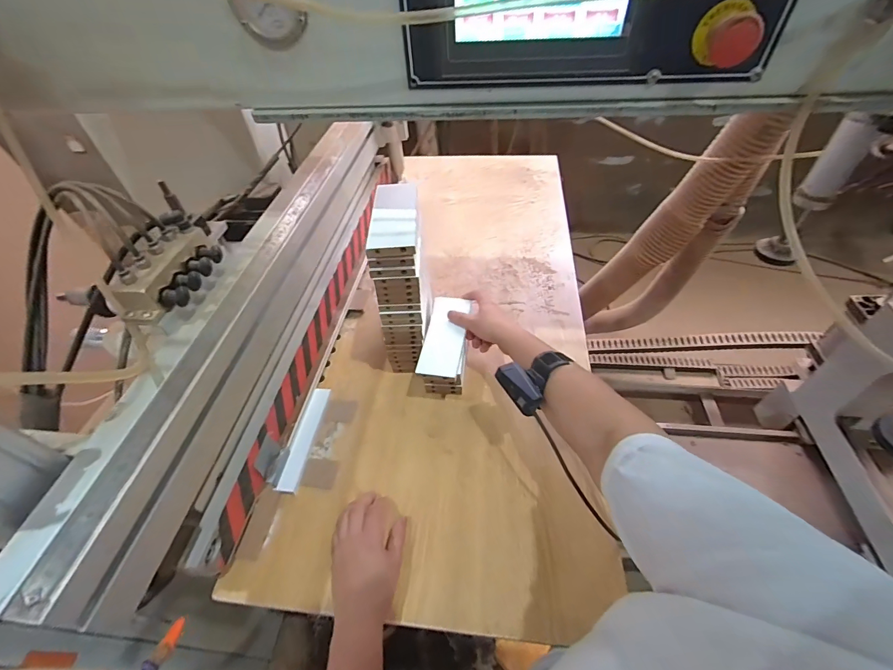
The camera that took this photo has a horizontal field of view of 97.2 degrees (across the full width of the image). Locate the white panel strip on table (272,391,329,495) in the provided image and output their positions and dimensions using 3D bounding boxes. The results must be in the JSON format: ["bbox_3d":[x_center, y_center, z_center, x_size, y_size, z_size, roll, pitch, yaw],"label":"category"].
[{"bbox_3d":[-0.211,0.152,0.592,0.024,0.018,0.165,4,49,7],"label":"white panel strip on table"}]

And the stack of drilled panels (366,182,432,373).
[{"bbox_3d":[-0.064,-0.084,0.616,0.068,0.239,0.158,0,48,4],"label":"stack of drilled panels"}]

